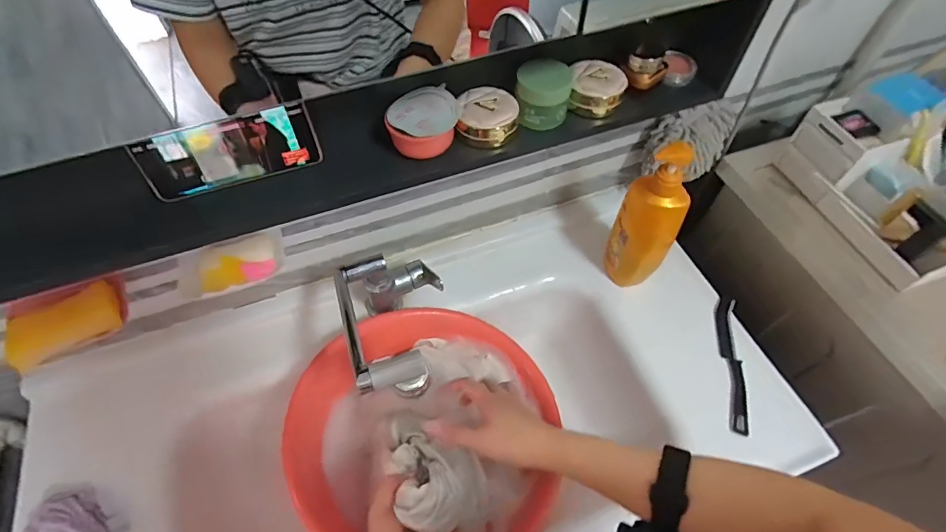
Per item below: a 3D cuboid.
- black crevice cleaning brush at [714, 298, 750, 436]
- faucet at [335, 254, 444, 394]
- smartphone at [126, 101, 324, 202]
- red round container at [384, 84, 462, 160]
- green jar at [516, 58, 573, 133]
[{"bbox_3d":[0.381,0.137,0.679,0.030,0.011,0.213,9,57,6],"label":"black crevice cleaning brush"},{"bbox_3d":[-0.100,0.080,0.614,0.130,0.203,0.227,-12,57,-8],"label":"faucet"},{"bbox_3d":[-0.247,-0.115,0.472,0.168,0.070,0.007,-17,42,-10],"label":"smartphone"},{"bbox_3d":[-0.054,-0.155,0.510,0.077,0.049,0.065,-4,56,-3],"label":"red round container"},{"bbox_3d":[0.080,-0.198,0.529,0.061,0.053,0.059,0,56,0],"label":"green jar"}]

